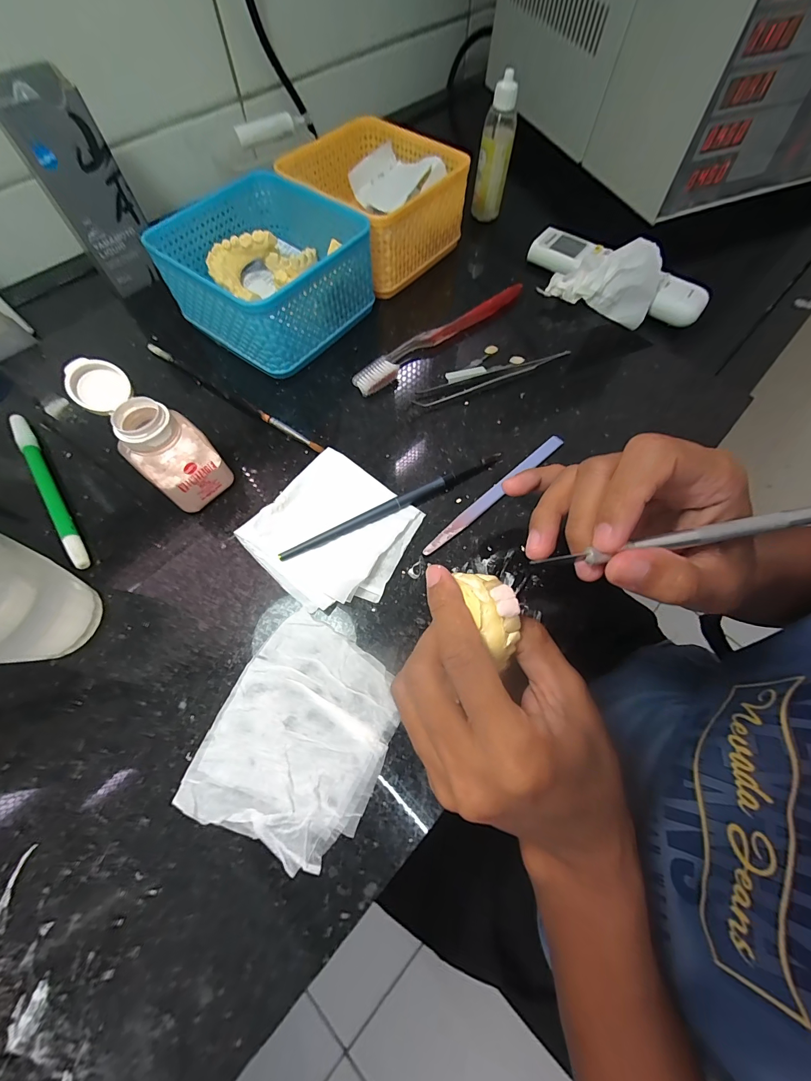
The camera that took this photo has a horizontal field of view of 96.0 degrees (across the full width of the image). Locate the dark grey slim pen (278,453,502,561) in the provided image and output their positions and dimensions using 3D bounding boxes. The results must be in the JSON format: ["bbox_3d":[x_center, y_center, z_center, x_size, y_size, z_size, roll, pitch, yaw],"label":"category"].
[{"bbox_3d":[-0.006,-0.025,0.249,0.165,0.007,0.008,-27,70,-12],"label":"dark grey slim pen"}]

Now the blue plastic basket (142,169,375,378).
[{"bbox_3d":[-0.110,-0.220,0.302,0.129,0.063,0.130,36,71,13],"label":"blue plastic basket"}]

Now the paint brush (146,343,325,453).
[{"bbox_3d":[-0.139,-0.114,0.287,0.186,0.006,0.009,32,70,11],"label":"paint brush"}]

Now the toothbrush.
[{"bbox_3d":[0.030,-0.177,0.314,0.182,0.013,0.022,-38,73,-16],"label":"toothbrush"}]

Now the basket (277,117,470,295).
[{"bbox_3d":[-0.029,-0.313,0.343,0.133,0.067,0.125,37,71,13],"label":"basket"}]

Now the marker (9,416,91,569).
[{"bbox_3d":[-0.244,-0.037,0.251,0.010,0.010,0.143,-36,73,-15],"label":"marker"}]

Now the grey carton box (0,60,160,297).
[{"bbox_3d":[-0.257,-0.281,0.295,0.057,0.118,0.052,-36,73,-15],"label":"grey carton box"}]

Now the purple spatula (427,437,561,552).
[{"bbox_3d":[0.064,-0.034,0.257,0.136,0.005,0.009,-39,73,-16],"label":"purple spatula"}]

